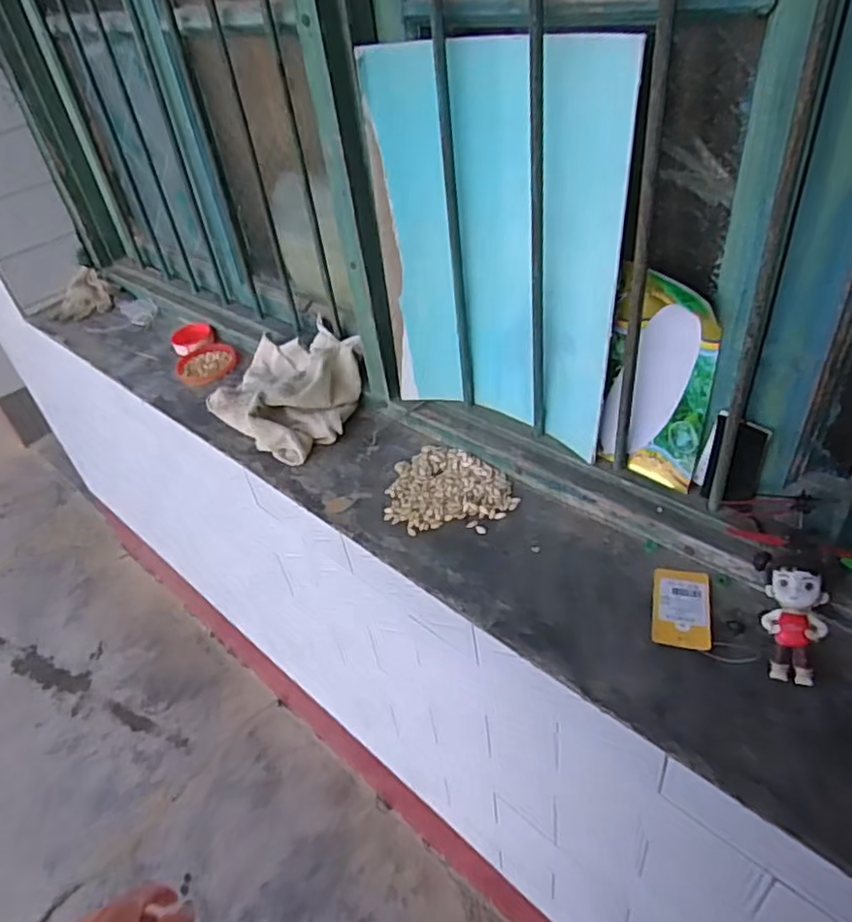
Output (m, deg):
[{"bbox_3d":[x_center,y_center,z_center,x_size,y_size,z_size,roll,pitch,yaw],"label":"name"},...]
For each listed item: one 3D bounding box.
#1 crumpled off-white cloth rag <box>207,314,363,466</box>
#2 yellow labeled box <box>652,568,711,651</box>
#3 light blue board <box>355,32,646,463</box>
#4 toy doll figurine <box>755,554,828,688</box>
[{"bbox_3d":[-0.185,-0.103,0.888,0.220,0.081,0.182,27,51,35],"label":"crumpled off-white cloth rag"},{"bbox_3d":[0.231,0.131,0.583,0.047,0.011,0.087,6,41,17],"label":"yellow labeled box"},{"bbox_3d":[0.071,-0.205,0.651,0.270,0.368,0.045,19,40,30],"label":"light blue board"},{"bbox_3d":[0.299,0.126,0.521,0.044,0.033,0.102,4,75,10],"label":"toy doll figurine"}]

